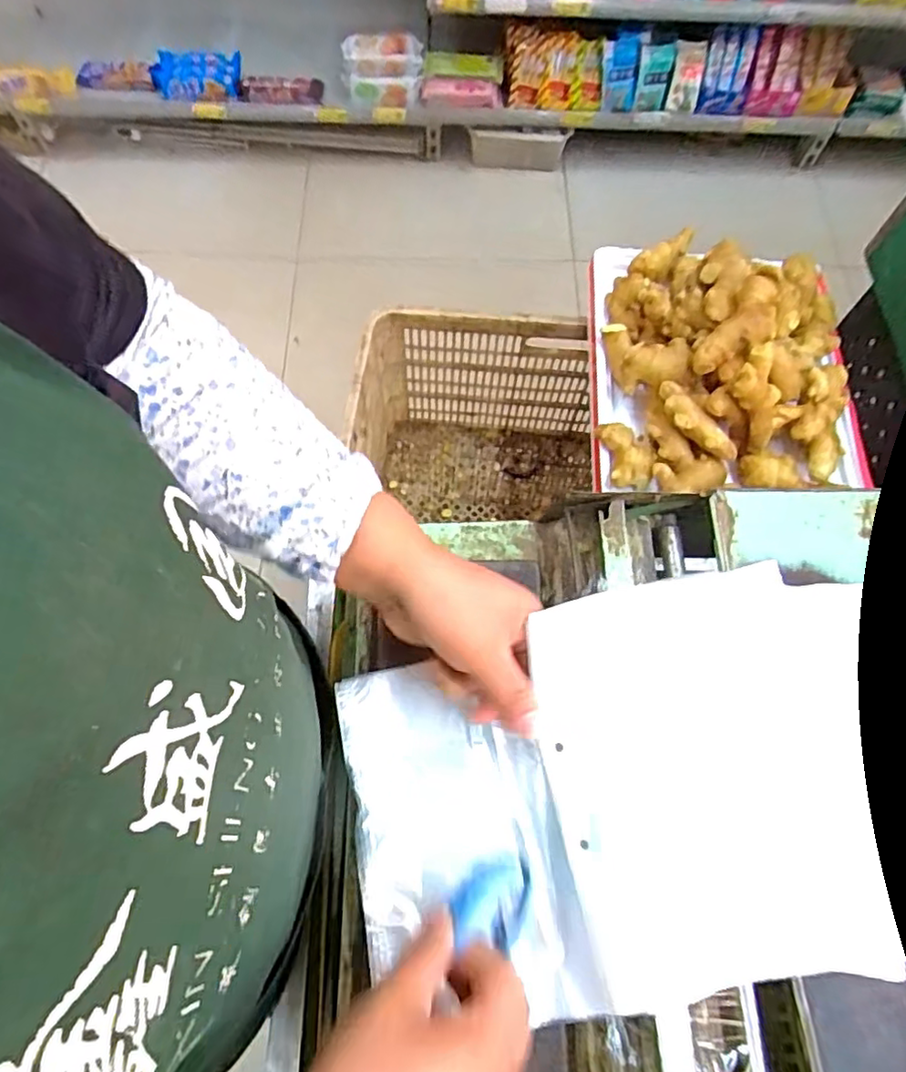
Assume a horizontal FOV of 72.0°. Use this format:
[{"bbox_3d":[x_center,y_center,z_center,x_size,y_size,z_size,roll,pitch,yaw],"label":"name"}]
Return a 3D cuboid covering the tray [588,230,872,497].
[{"bbox_3d":[0.361,-0.252,0.808,0.336,0.153,0.336,5,67,1],"label":"tray"}]

